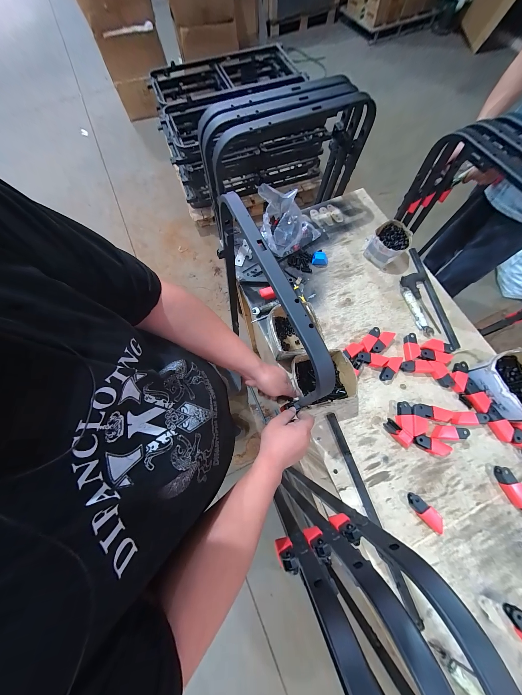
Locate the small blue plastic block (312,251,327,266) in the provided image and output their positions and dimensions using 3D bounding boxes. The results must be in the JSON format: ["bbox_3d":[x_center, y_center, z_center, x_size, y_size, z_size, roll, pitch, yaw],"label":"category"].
[{"bbox_3d":[0.207,-0.310,0.769,0.051,0.034,0.033,10,71,2],"label":"small blue plastic block"}]

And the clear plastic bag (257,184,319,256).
[{"bbox_3d":[0.105,-0.446,0.766,0.214,0.111,0.230,-6,71,-3],"label":"clear plastic bag"}]

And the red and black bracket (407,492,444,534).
[{"bbox_3d":[0.398,0.399,0.529,0.087,0.031,0.034,43,76,12],"label":"red and black bracket"}]

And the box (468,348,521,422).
[{"bbox_3d":[0.701,0.104,0.617,0.169,0.083,0.177,-17,72,-7],"label":"box"}]

